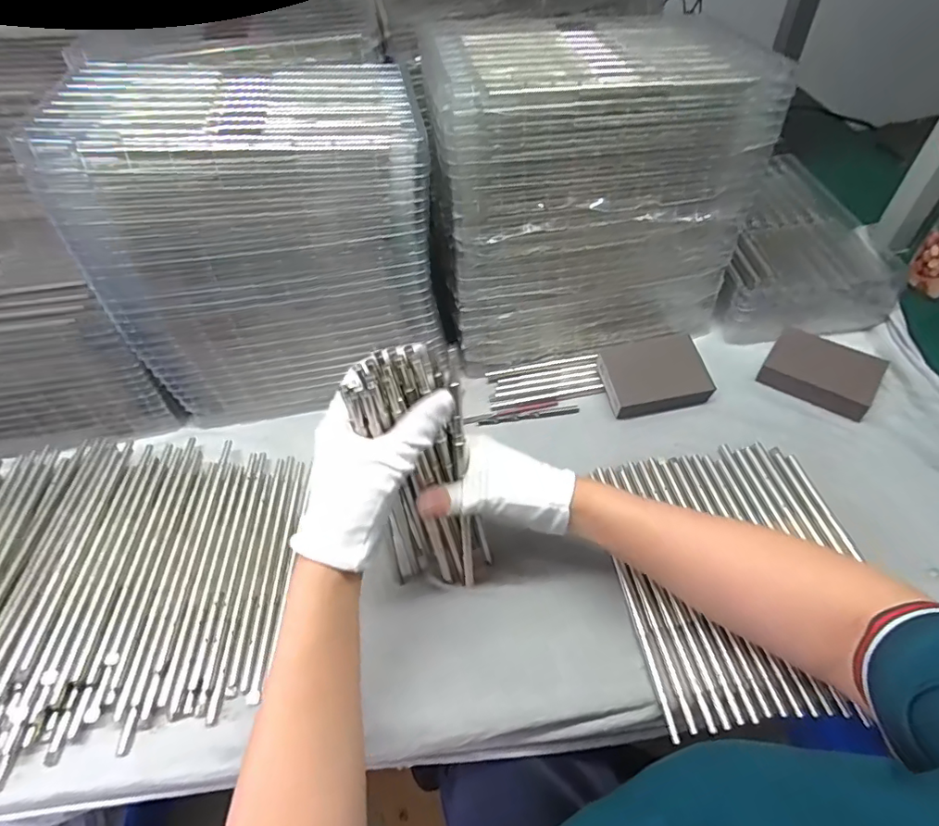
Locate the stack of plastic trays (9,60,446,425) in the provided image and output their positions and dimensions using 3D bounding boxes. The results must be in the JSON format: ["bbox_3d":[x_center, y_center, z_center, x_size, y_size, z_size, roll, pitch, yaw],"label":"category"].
[{"bbox_3d":[-0.183,-0.172,0.508,0.281,0.264,0.194,-11,53,-3],"label":"stack of plastic trays"}]

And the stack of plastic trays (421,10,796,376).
[{"bbox_3d":[0.106,-0.220,0.517,0.285,0.262,0.180,-14,52,-2],"label":"stack of plastic trays"}]

